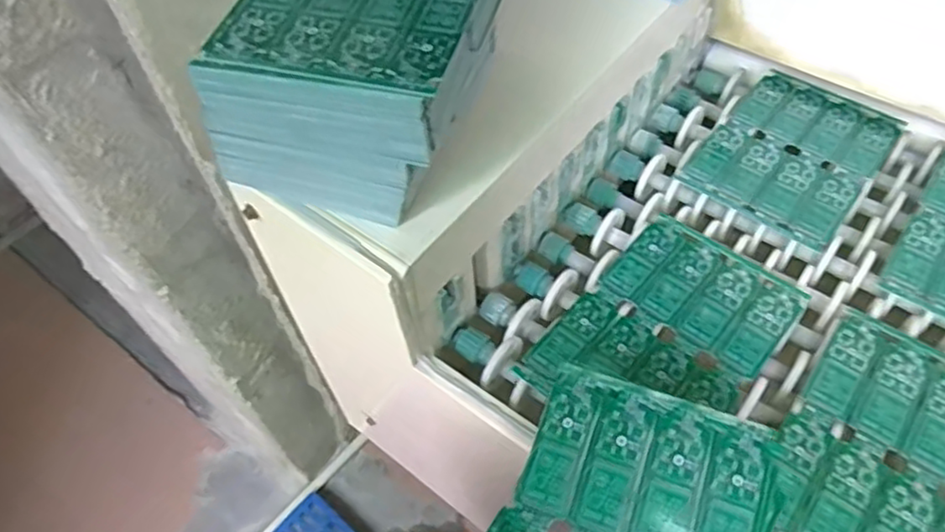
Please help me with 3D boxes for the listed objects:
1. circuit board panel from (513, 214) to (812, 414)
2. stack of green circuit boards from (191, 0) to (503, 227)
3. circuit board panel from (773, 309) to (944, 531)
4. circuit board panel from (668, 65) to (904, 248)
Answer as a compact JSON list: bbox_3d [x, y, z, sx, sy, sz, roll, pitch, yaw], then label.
[{"bbox_3d":[0.132,0.043,0.454,0.120,0.006,0.176,35,62,26],"label":"circuit board panel"},{"bbox_3d":[-0.056,-0.127,0.403,0.138,0.099,0.184,11,54,11],"label":"stack of green circuit boards"},{"bbox_3d":[0.250,0.115,0.396,0.120,0.007,0.174,31,62,23],"label":"circuit board panel"},{"bbox_3d":[0.264,-0.095,0.551,0.120,0.008,0.170,33,61,23],"label":"circuit board panel"}]

